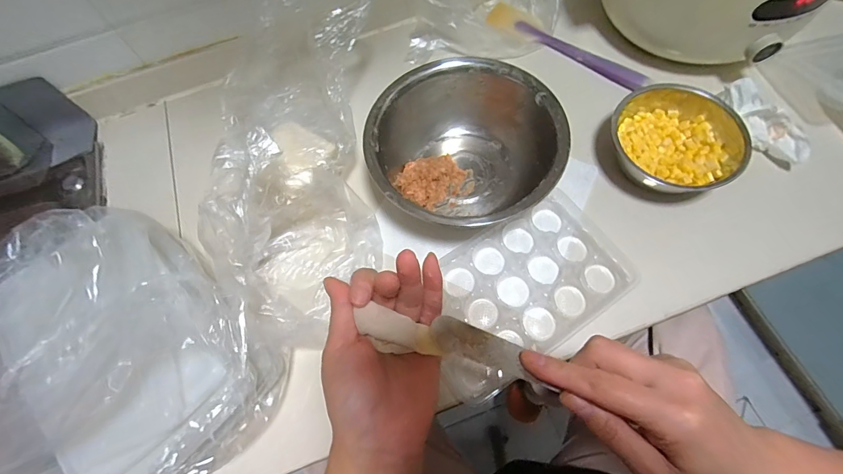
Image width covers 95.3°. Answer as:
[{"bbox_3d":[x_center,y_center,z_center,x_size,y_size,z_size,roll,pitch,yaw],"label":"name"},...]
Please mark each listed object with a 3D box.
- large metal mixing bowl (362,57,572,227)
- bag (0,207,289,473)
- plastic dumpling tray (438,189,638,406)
[{"bbox_3d":[0.048,-0.098,0.445,0.211,0.078,0.202,-3,66,1],"label":"large metal mixing bowl"},{"bbox_3d":[-0.279,0.106,0.356,0.242,0.102,0.268,-29,68,-10],"label":"bag"},{"bbox_3d":[0.117,0.043,0.420,0.183,0.034,0.143,-33,69,-12],"label":"plastic dumpling tray"}]

